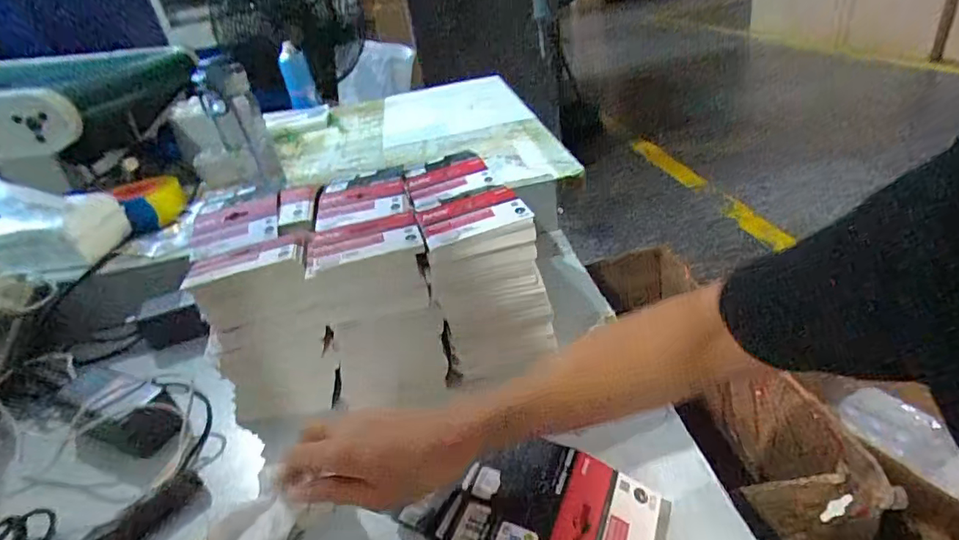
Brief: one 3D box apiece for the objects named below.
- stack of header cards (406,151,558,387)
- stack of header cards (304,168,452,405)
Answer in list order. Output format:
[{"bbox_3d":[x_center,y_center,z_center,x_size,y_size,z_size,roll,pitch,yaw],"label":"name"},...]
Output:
[{"bbox_3d":[-0.015,-0.020,0.584,0.110,0.154,0.252,-14,30,-10],"label":"stack of header cards"},{"bbox_3d":[-0.118,0.002,0.575,0.108,0.152,0.254,-13,30,-9],"label":"stack of header cards"}]

